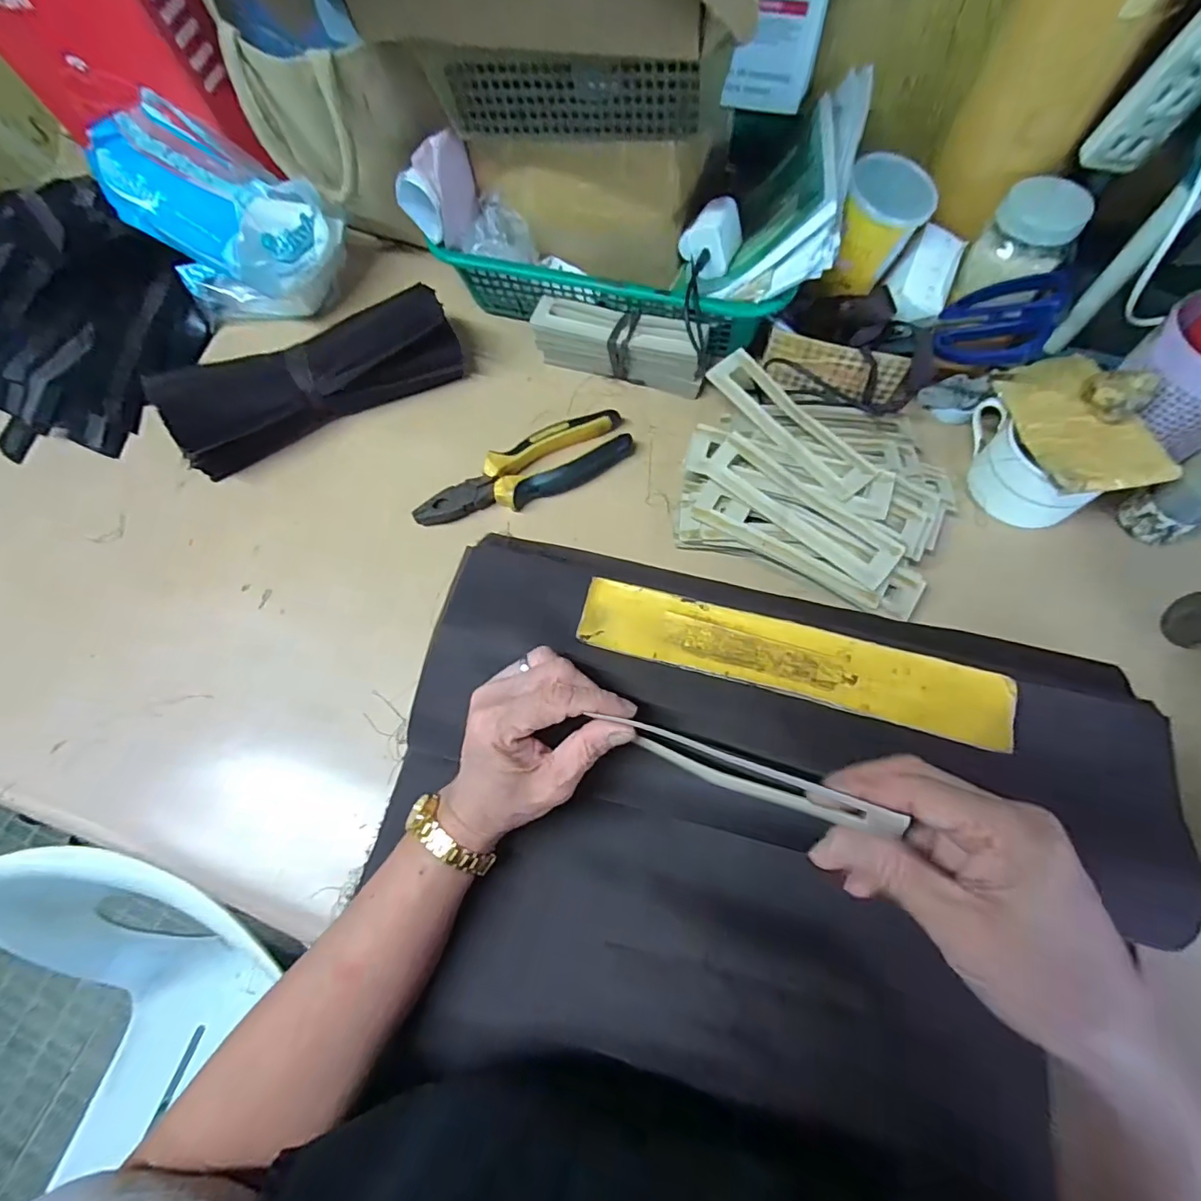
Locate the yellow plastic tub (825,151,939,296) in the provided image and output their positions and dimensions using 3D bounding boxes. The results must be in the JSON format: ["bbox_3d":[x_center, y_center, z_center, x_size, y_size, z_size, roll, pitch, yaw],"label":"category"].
[{"bbox_3d":[0.229,-0.309,0.438,0.072,0.073,0.061,12,69,7],"label":"yellow plastic tub"}]

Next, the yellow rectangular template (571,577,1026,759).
[{"bbox_3d":[0.120,0.037,0.341,0.268,0.011,0.046,14,69,8],"label":"yellow rectangular template"}]

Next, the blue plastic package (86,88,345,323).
[{"bbox_3d":[-0.376,-0.377,0.528,0.197,0.125,0.132,26,72,13],"label":"blue plastic package"}]

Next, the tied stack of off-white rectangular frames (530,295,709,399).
[{"bbox_3d":[0.020,-0.240,0.495,0.165,0.051,0.042,16,70,9],"label":"tied stack of off-white rectangular frames"}]

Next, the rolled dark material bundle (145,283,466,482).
[{"bbox_3d":[-0.260,-0.207,0.482,0.261,0.074,0.064,-24,69,-7],"label":"rolled dark material bundle"}]

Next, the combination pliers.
[{"bbox_3d":[-0.067,-0.113,0.469,0.197,0.029,0.061,-21,69,-6],"label":"combination pliers"}]

